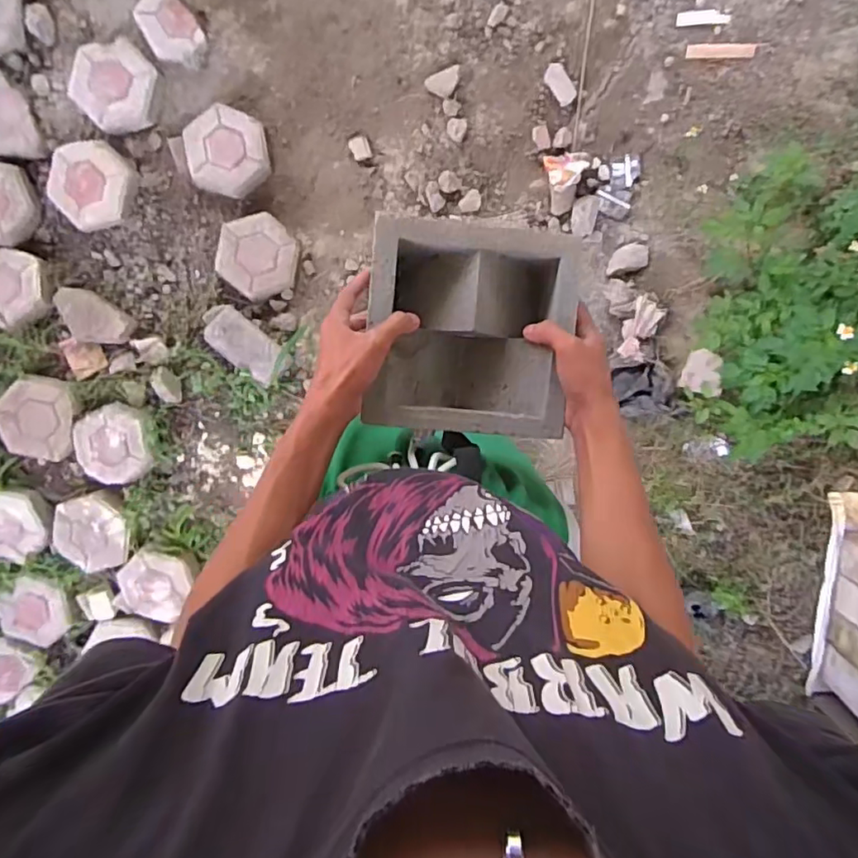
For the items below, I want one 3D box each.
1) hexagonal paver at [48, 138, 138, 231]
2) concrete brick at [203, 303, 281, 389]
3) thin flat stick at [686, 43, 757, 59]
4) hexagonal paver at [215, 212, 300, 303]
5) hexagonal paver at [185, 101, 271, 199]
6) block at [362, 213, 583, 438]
[{"bbox_3d":[-0.853,-0.618,1.442,0.198,0.047,0.220,23,97,-4],"label":"hexagonal paver"},{"bbox_3d":[-0.478,-0.223,1.449,0.225,0.056,0.103,38,96,-6],"label":"concrete brick"},{"bbox_3d":[0.748,-0.969,1.463,0.161,0.010,0.036,8,98,14],"label":"thin flat stick"},{"bbox_3d":[-0.445,-0.448,1.485,0.214,0.050,0.204,43,95,-6],"label":"hexagonal paver"},{"bbox_3d":[-0.520,-0.713,1.478,0.201,0.076,0.207,15,97,-3],"label":"hexagonal paver"},{"bbox_3d":[0.041,-0.099,0.570,0.193,0.074,0.195,5,98,-2],"label":"block"}]

